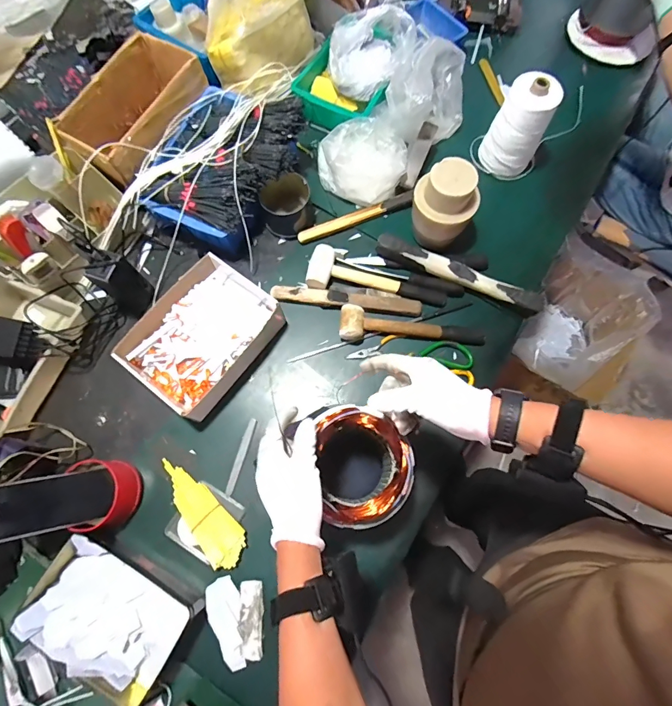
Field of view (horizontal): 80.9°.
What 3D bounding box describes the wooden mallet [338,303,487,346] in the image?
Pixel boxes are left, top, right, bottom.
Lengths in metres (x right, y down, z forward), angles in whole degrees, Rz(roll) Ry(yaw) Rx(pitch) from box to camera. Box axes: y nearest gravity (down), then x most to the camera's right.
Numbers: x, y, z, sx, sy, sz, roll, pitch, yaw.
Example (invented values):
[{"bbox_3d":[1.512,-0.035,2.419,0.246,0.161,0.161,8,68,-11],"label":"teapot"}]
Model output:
[{"bbox_3d":[0.134,-0.033,0.702,0.258,0.035,0.063,12,75,2],"label":"wooden mallet"}]

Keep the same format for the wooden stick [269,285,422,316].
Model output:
[{"bbox_3d":[0.021,-0.105,0.740,0.273,0.018,0.043,8,75,2],"label":"wooden stick"}]

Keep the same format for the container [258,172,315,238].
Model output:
[{"bbox_3d":[-0.097,-0.291,0.775,0.100,0.063,0.115,-15,75,-5],"label":"container"}]

